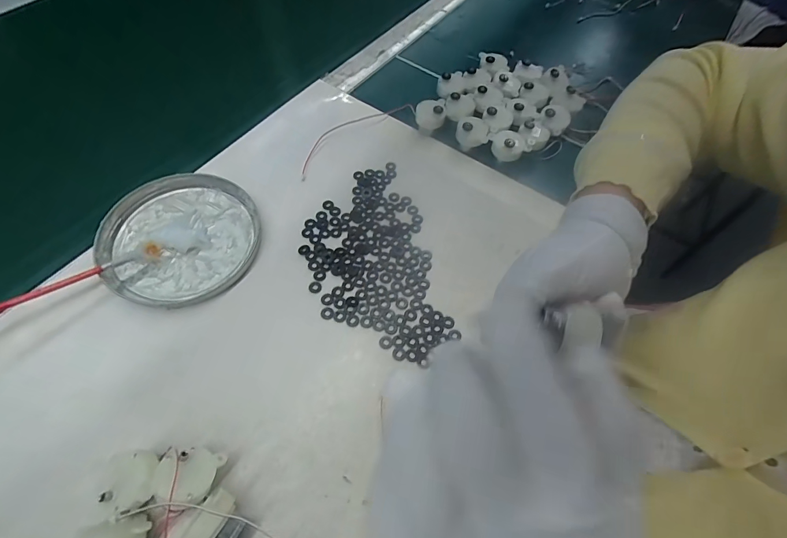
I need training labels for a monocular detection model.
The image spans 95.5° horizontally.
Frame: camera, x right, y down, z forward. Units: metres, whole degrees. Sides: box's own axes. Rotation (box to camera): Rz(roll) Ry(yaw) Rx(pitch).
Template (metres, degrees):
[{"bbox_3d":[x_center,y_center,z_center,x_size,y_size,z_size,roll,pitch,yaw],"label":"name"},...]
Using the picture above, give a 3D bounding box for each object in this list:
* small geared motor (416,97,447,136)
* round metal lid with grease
[{"bbox_3d":[0.040,-0.167,0.393,0.031,0.034,0.027,10,62,1],"label":"small geared motor"},{"bbox_3d":[-0.186,-0.030,0.313,0.125,0.015,0.125,2,62,-3],"label":"round metal lid with grease"}]

